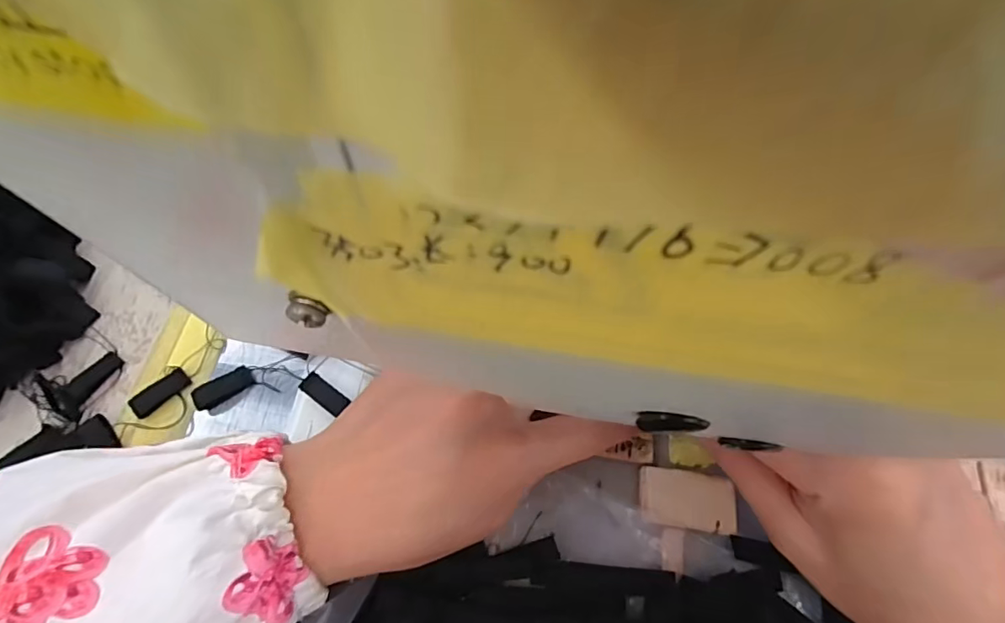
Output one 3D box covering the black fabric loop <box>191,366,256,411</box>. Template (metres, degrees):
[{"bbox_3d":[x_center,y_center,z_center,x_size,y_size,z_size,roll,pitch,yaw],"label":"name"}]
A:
[{"bbox_3d":[-0.131,0.035,0.236,0.026,0.006,0.011,-32,69,-12],"label":"black fabric loop"}]

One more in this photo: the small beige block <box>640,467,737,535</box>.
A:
[{"bbox_3d":[0.076,0.078,0.209,0.037,0.004,0.023,7,67,4],"label":"small beige block"}]

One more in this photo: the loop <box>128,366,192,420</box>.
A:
[{"bbox_3d":[-0.159,0.037,0.234,0.027,0.004,0.010,-42,72,-15],"label":"loop"}]

